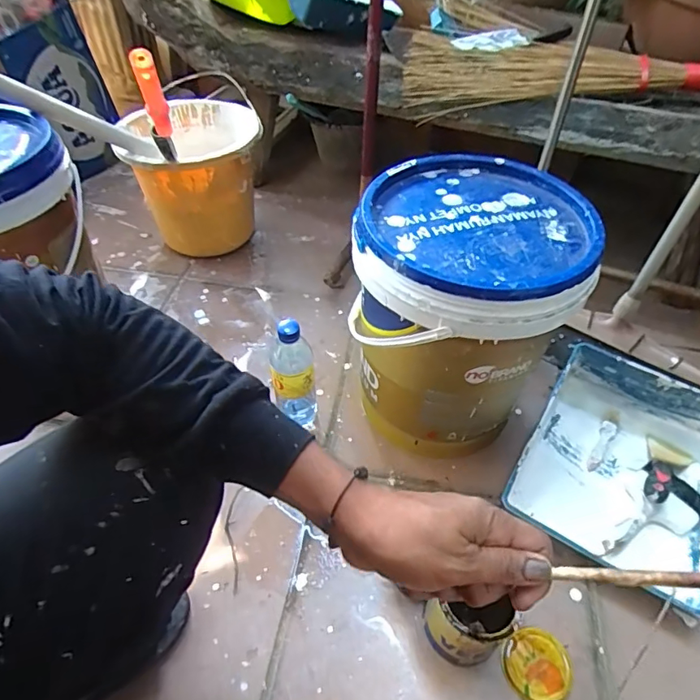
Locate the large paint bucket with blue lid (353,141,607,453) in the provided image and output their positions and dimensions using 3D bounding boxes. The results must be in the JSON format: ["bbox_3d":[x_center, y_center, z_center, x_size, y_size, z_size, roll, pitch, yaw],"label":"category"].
[{"bbox_3d":[0.156,-0.055,0.751,0.283,0.342,0.295,1,48,-1],"label":"large paint bucket with blue lid"}]

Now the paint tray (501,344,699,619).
[{"bbox_3d":[0.433,0.182,0.792,0.279,0.087,0.361,27,53,20],"label":"paint tray"}]

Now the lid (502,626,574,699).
[{"bbox_3d":[0.232,0.393,0.622,0.081,0.010,0.082,0,48,0],"label":"lid"}]

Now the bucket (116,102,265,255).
[{"bbox_3d":[-0.347,-0.387,1.166,0.278,0.268,0.309,-4,48,-6],"label":"bucket"}]

